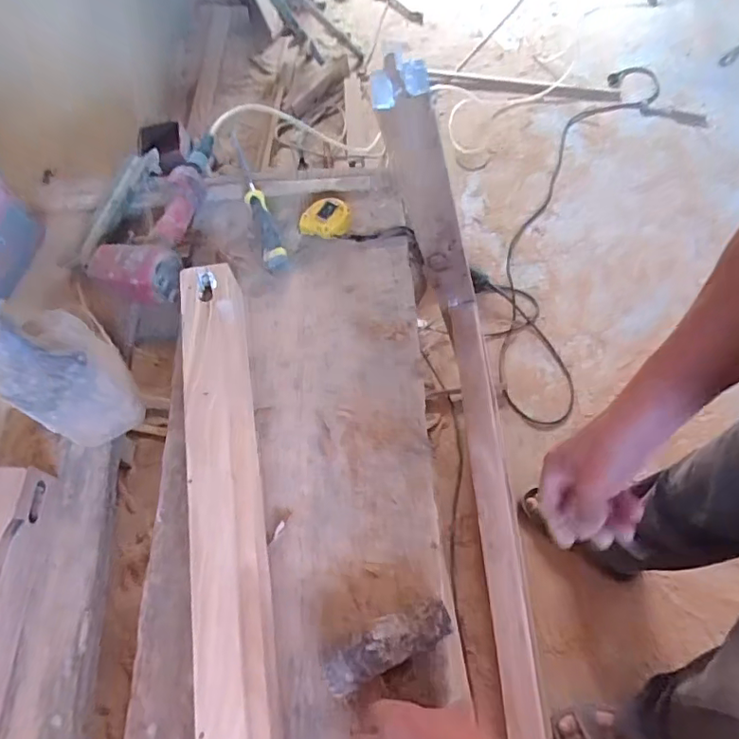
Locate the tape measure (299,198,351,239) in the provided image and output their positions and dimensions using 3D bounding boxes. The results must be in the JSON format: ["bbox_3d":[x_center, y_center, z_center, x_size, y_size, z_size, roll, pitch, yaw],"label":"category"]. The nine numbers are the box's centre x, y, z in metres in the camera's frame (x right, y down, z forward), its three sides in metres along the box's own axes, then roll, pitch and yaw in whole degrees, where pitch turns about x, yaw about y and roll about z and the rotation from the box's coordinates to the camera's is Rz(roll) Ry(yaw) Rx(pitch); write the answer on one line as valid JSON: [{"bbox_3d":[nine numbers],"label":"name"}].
[{"bbox_3d":[-0.060,-0.204,0.741,0.066,0.029,0.053,3,65,1],"label":"tape measure"}]

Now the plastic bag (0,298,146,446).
[{"bbox_3d":[-0.296,0.007,0.546,0.081,0.223,0.084,-29,69,-13],"label":"plastic bag"}]

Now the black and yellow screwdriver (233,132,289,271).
[{"bbox_3d":[-0.155,-0.236,0.762,0.031,0.025,0.238,-16,66,-8],"label":"black and yellow screwdriver"}]

